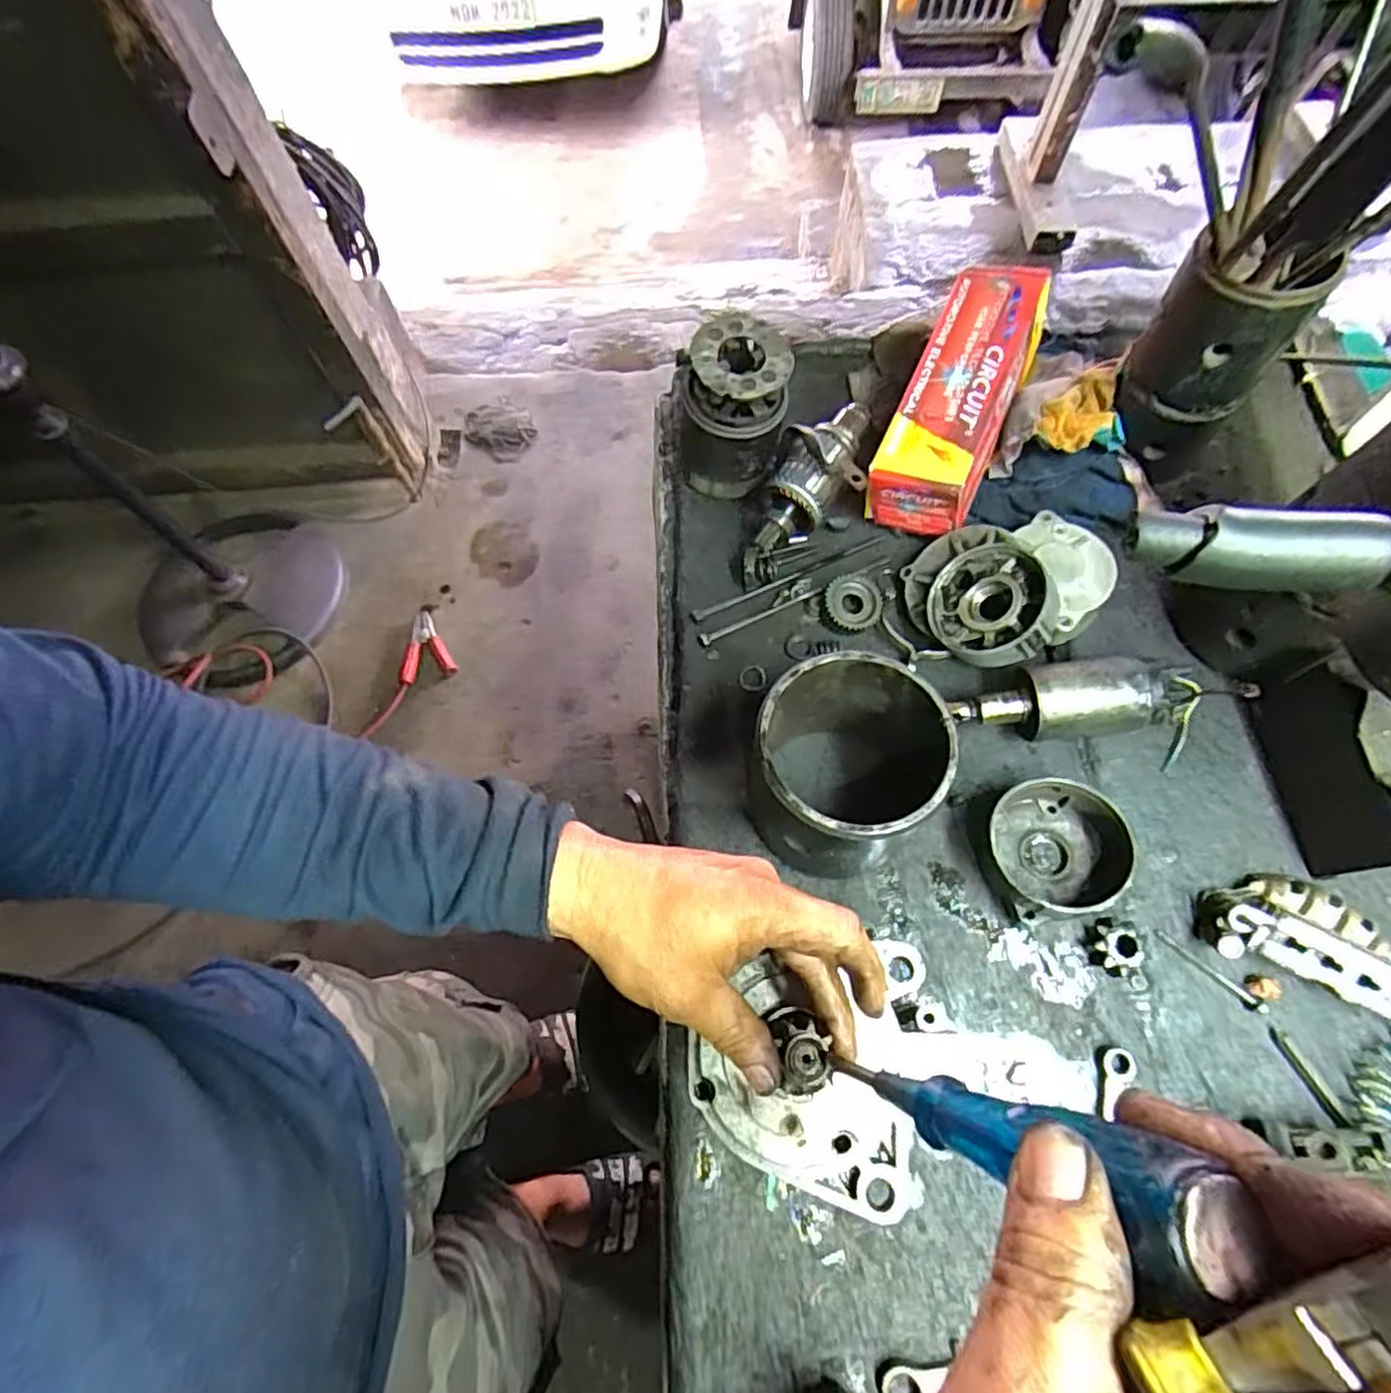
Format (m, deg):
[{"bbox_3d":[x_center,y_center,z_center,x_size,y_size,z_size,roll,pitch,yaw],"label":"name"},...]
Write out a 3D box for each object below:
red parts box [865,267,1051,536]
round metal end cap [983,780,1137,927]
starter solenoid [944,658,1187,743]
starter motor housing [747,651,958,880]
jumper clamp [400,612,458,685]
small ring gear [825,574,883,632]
[{"bbox_3d":[0.204,-0.228,0.541,0.080,0.075,0.207,24,71,11],"label":"red parts box"},{"bbox_3d":[0.228,0.093,0.435,0.077,0.046,0.079,-1,68,2],"label":"round metal end cap"},{"bbox_3d":[0.243,0.004,0.470,0.150,0.051,0.048,-3,68,0],"label":"starter solenoid"},{"bbox_3d":[0.089,0.044,0.433,0.104,0.113,0.107,-1,68,2],"label":"starter motor housing"},{"bbox_3d":[-0.552,-0.102,1.437,0.113,0.035,0.158,-16,68,-5],"label":"jumper clamp"},{"bbox_3d":[0.119,-0.071,0.529,0.041,0.013,0.043,-1,68,2],"label":"small ring gear"}]

